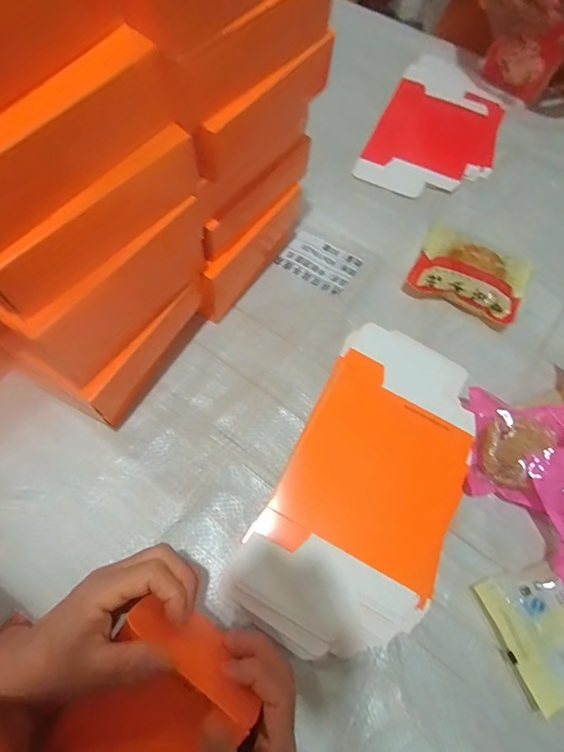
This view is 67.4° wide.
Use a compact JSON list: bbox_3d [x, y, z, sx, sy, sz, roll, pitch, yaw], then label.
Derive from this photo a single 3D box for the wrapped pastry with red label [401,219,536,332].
[{"bbox_3d":[0.221,-0.116,0.496,0.126,0.030,0.107,27,68,8],"label":"wrapped pastry with red label"}]

